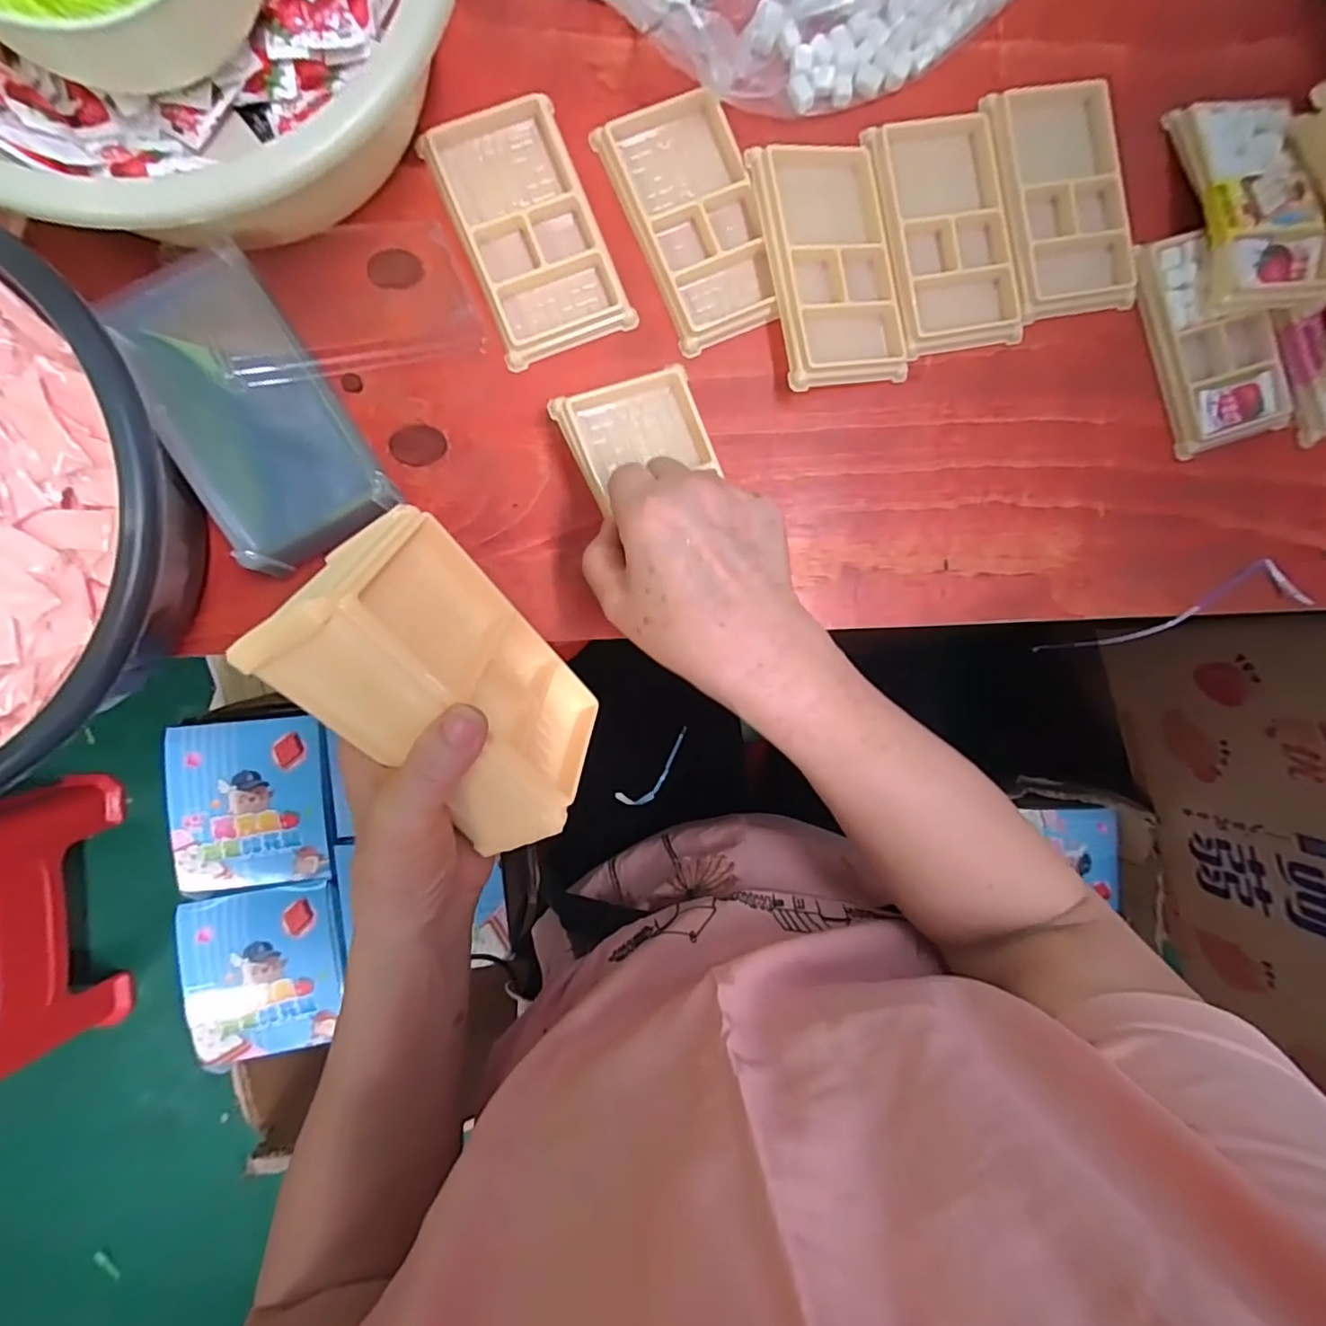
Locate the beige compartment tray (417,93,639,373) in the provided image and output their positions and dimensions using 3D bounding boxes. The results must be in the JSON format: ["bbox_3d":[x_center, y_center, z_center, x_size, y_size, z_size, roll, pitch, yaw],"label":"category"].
[{"bbox_3d":[-0.077,-0.248,0.352,0.074,0.010,0.136,-23,93,-4],"label":"beige compartment tray"}]

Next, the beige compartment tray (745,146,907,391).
[{"bbox_3d":[0.099,-0.236,0.361,0.076,0.022,0.138,-13,93,-5],"label":"beige compartment tray"}]

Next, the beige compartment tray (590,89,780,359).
[{"bbox_3d":[0.020,-0.259,0.358,0.072,0.008,0.132,-22,93,-4],"label":"beige compartment tray"}]

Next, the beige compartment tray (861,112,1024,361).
[{"bbox_3d":[0.172,-0.262,0.373,0.078,0.009,0.134,-13,93,-5],"label":"beige compartment tray"}]

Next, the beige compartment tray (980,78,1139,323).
[{"bbox_3d":[0.244,-0.288,0.374,0.081,0.011,0.140,-14,93,-5],"label":"beige compartment tray"}]

